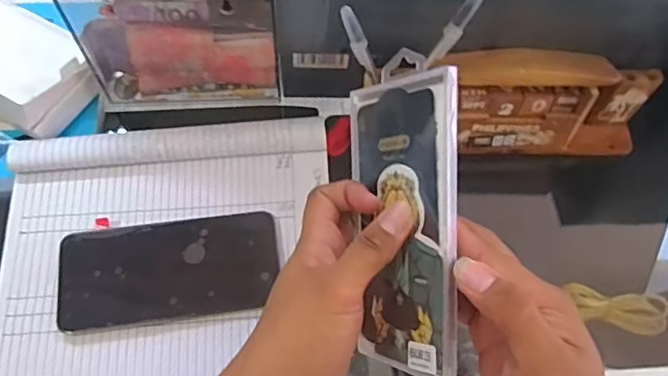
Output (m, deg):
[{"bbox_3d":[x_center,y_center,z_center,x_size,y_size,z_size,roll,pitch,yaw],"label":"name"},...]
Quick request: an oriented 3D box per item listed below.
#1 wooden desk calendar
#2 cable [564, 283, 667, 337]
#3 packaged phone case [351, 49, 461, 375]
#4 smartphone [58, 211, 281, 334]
[{"bbox_3d":[0.173,-0.071,0.463,0.189,0.079,0.053,1,65,-2],"label":"wooden desk calendar"},{"bbox_3d":[0.318,0.136,0.630,0.108,0.016,0.046,10,65,2],"label":"cable"},{"bbox_3d":[0.041,0.015,0.332,0.008,0.086,0.183,3,87,-36],"label":"packaged phone case"},{"bbox_3d":[-0.123,0.061,0.424,0.157,0.008,0.074,-5,82,-9],"label":"smartphone"}]

